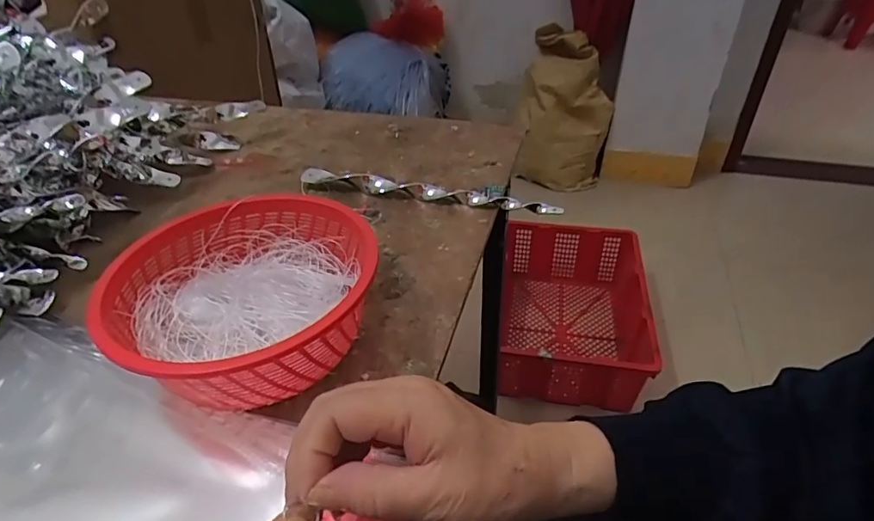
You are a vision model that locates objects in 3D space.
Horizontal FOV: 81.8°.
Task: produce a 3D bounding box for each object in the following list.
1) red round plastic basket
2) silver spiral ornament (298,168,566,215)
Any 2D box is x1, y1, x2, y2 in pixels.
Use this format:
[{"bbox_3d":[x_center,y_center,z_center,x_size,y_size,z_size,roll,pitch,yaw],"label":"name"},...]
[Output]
[{"bbox_3d":[-0.132,0.033,0.361,0.167,0.078,0.172,-2,38,1],"label":"red round plastic basket"},{"bbox_3d":[-0.013,-0.074,0.542,0.284,0.019,0.021,9,39,15],"label":"silver spiral ornament"}]

